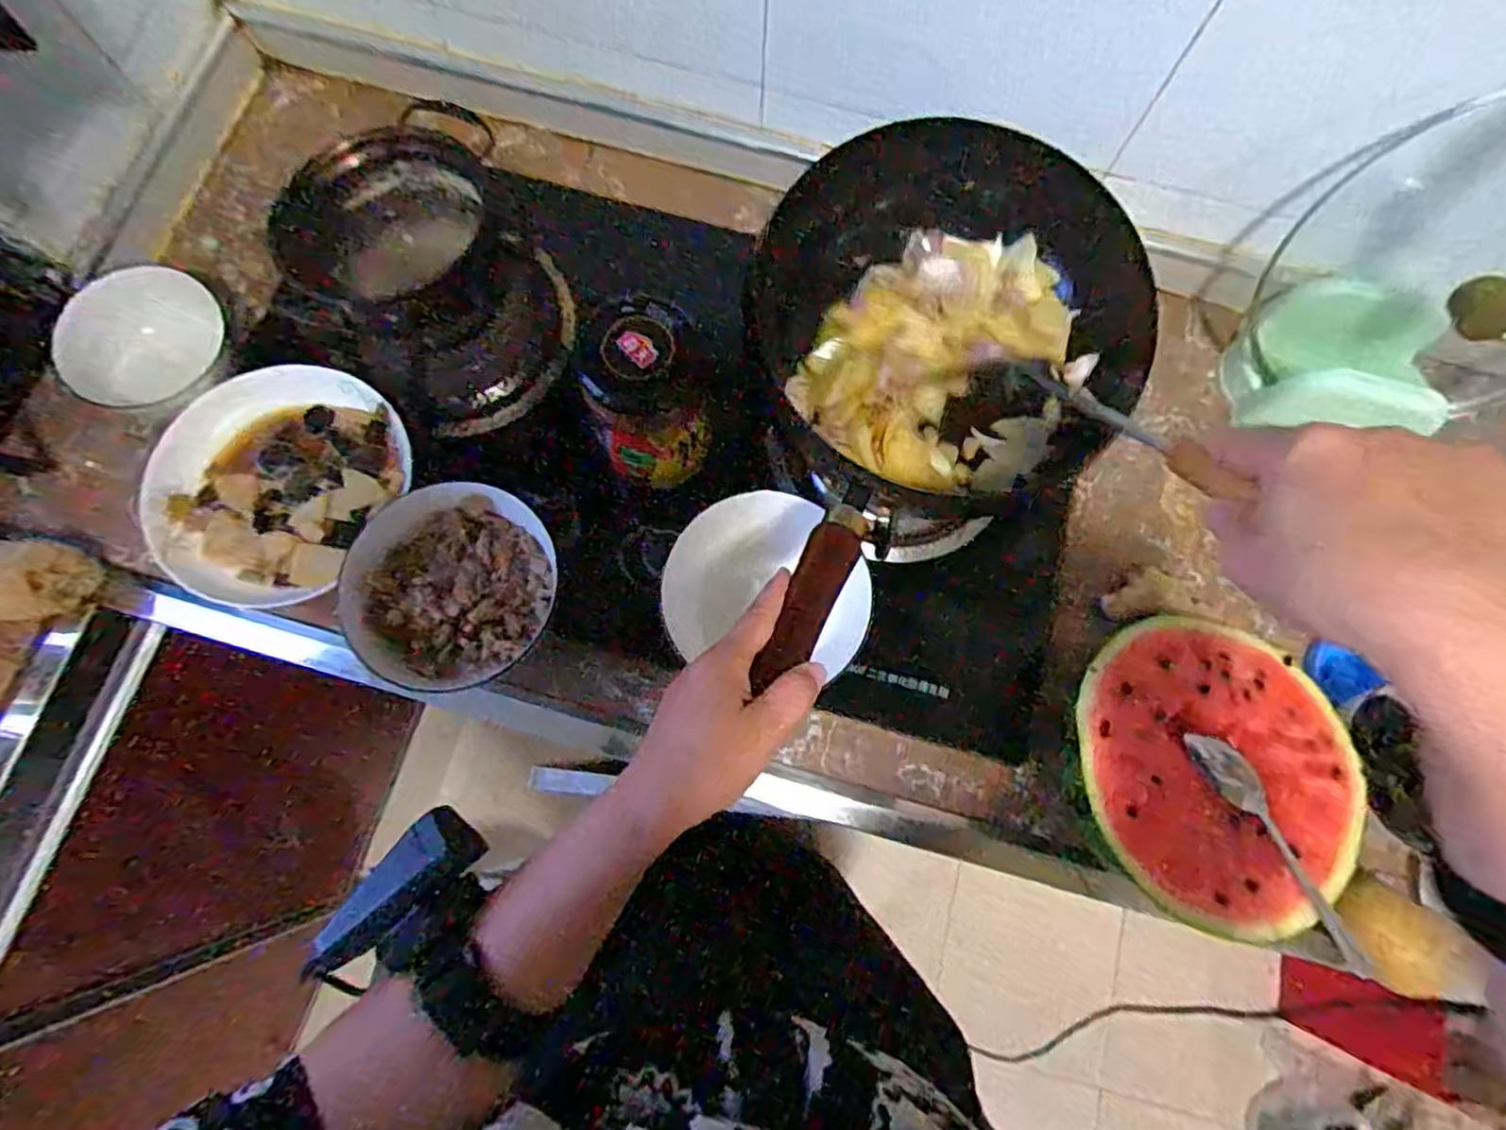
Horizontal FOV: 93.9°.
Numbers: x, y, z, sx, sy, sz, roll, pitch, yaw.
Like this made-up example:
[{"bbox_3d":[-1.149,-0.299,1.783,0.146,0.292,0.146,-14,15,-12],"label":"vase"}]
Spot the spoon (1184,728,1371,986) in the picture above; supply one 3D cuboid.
[{"bbox_3d":[0.354,0.189,0.470,0.027,0.014,0.174,-30,78,-9],"label":"spoon"}]

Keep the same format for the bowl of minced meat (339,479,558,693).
[{"bbox_3d":[-0.219,0.016,0.520,0.135,0.053,0.147,0,76,-1],"label":"bowl of minced meat"}]

